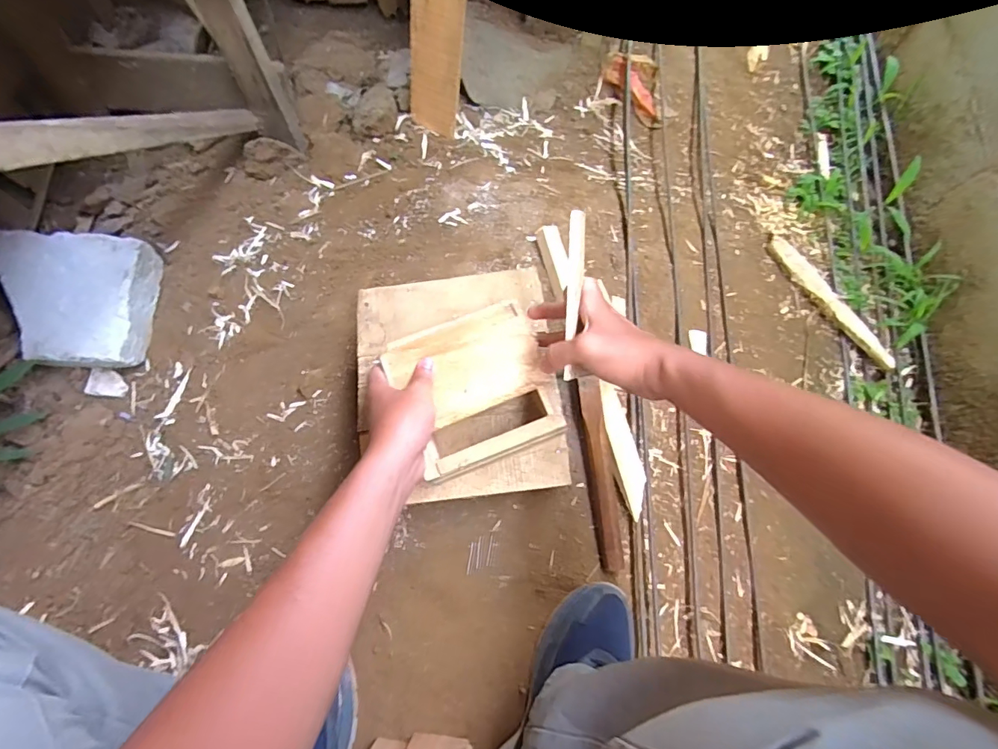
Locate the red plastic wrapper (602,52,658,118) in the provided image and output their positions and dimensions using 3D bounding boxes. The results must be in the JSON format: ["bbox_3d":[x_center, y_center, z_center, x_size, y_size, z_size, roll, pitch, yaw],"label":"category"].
[{"bbox_3d":[0.279,-0.620,1.010,0.118,0.053,0.130,7,72,0],"label":"red plastic wrapper"}]

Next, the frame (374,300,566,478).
[{"bbox_3d":[-0.025,0.012,0.487,0.148,0.031,0.147,-19,74,-8],"label":"frame"}]

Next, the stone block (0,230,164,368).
[{"bbox_3d":[-0.674,-0.115,0.749,0.204,0.078,0.205,3,72,-1],"label":"stone block"}]

